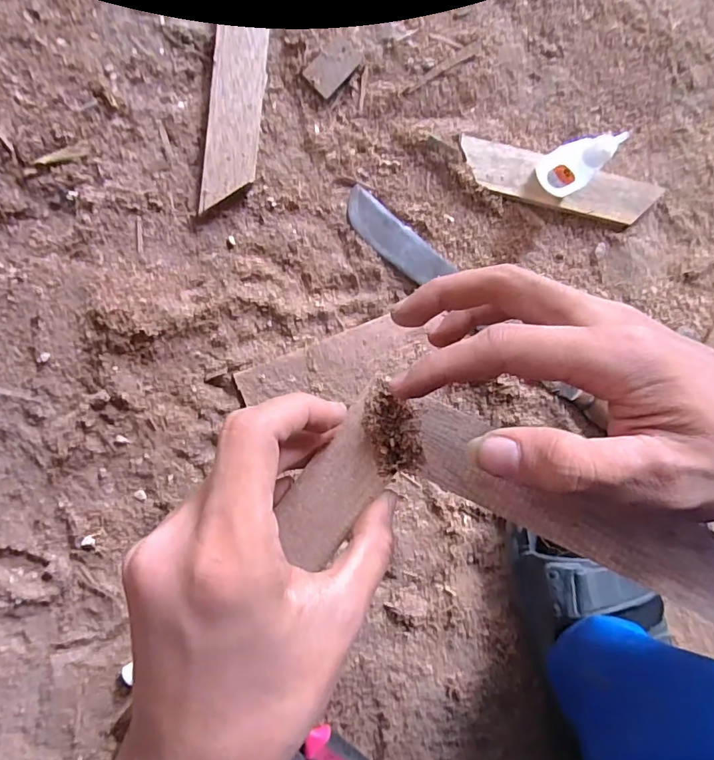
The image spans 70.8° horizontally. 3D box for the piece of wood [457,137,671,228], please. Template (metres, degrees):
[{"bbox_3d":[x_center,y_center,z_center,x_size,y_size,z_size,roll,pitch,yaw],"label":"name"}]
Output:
[{"bbox_3d":[0.163,-0.155,0.401,0.171,0.013,0.035,9,92,-9],"label":"piece of wood"}]

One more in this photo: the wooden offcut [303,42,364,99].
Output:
[{"bbox_3d":[-0.017,-0.226,0.361,0.025,0.007,0.041,42,87,-8],"label":"wooden offcut"}]

